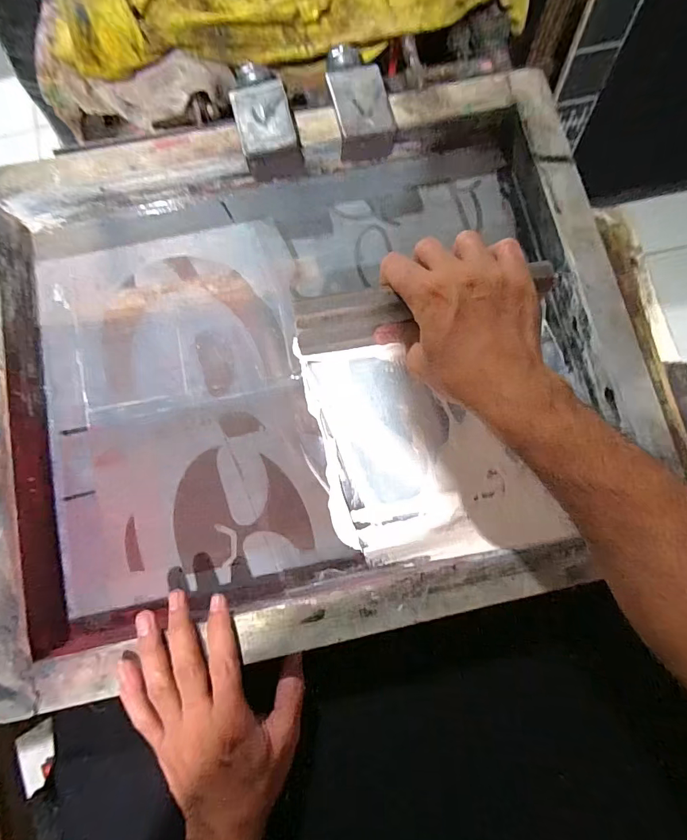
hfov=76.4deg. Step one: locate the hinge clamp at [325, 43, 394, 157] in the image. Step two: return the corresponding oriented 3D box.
[{"bbox_3d":[0.015,-0.317,0.432,0.054,0.036,0.117,-12,78,-2],"label":"hinge clamp"}]

